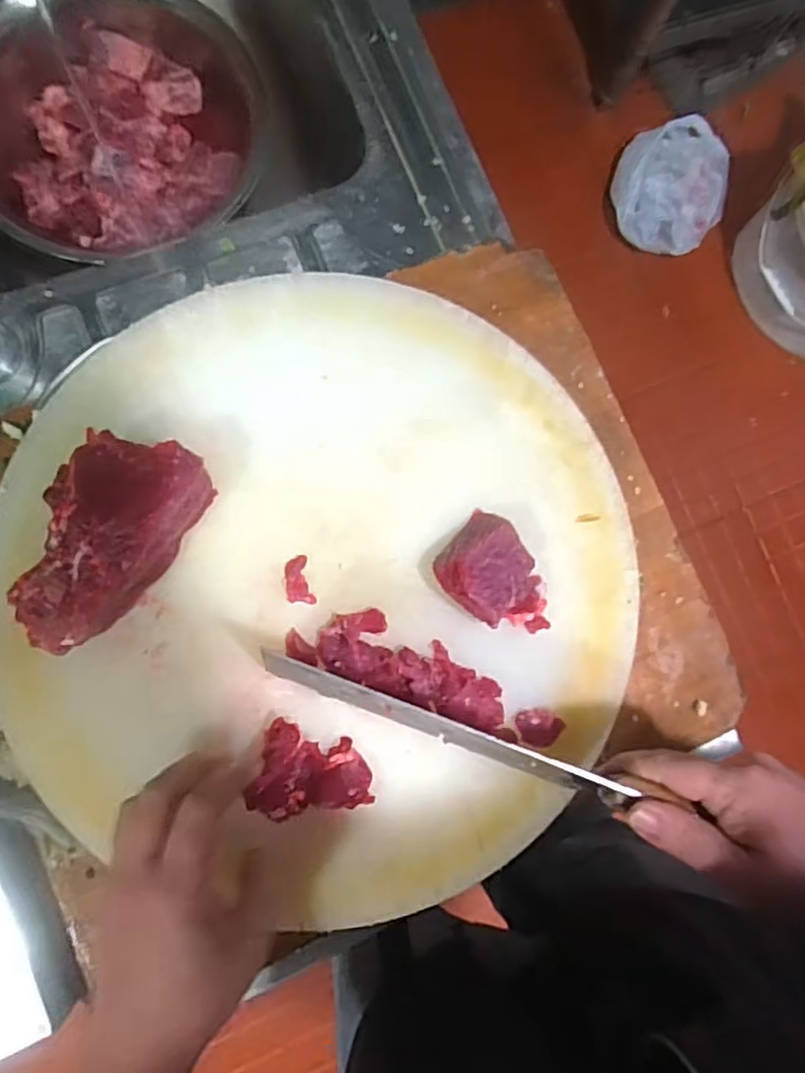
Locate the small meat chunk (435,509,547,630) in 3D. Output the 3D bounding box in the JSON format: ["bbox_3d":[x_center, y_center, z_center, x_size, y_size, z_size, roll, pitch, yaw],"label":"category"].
[{"bbox_3d":[0.059,0.030,0.423,0.055,0.039,0.081,-36,89,-9],"label":"small meat chunk"}]

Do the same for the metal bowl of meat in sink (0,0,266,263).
[{"bbox_3d":[-0.254,-0.361,0.593,0.246,0.098,0.260,1,84,-7],"label":"metal bowl of meat in sink"}]

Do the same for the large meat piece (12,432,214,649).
[{"bbox_3d":[-0.175,0.003,0.393,0.073,0.048,0.134,28,82,-3],"label":"large meat piece"}]

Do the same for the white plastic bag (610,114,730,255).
[{"bbox_3d":[0.544,-0.710,1.351,0.234,0.085,0.267,35,81,-2],"label":"white plastic bag"}]

